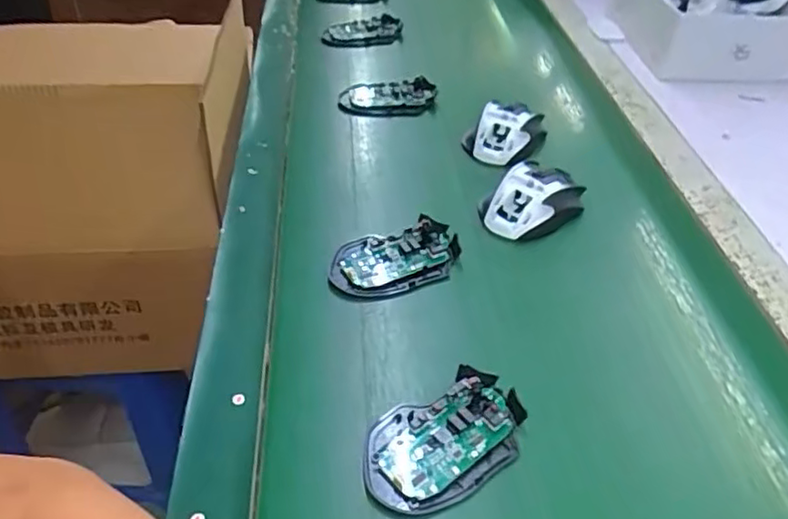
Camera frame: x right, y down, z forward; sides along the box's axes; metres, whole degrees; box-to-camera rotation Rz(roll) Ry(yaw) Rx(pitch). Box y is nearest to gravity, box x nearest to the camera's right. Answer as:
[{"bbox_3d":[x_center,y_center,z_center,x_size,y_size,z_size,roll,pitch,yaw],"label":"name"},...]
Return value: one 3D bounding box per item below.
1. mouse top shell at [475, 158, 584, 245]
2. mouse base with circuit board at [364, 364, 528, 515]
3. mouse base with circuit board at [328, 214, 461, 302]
[{"bbox_3d":[0.133,-0.057,0.613,0.110,0.041,0.068,-27,49,-30],"label":"mouse top shell"},{"bbox_3d":[0.034,0.117,0.420,0.113,0.018,0.071,-22,47,-26],"label":"mouse base with circuit board"},{"bbox_3d":[0.003,0.002,0.550,0.114,0.020,0.071,-13,43,-18],"label":"mouse base with circuit board"}]

